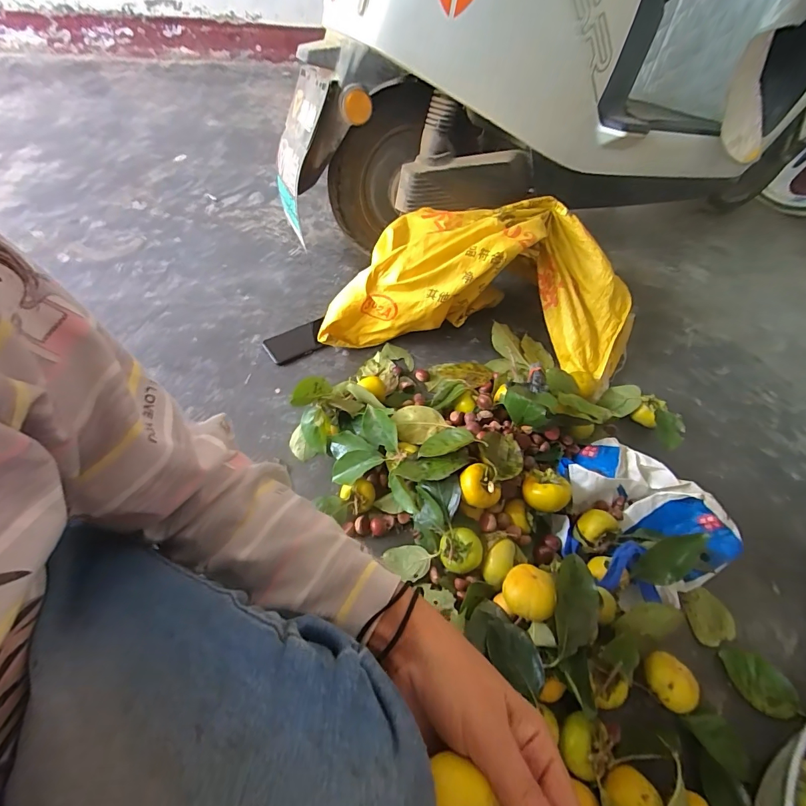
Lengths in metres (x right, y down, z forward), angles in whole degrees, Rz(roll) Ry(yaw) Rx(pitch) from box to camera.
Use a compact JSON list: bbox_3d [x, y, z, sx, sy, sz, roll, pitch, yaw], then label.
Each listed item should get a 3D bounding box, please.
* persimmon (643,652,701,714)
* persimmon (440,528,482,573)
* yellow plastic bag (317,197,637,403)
[{"bbox_3d":[0.352,0.374,0.540,0.055,0.062,0.063,24,54,12],"label":"persimmon"},{"bbox_3d":[0.086,0.215,0.592,0.058,0.045,0.053,3,53,-4],"label":"persimmon"},{"bbox_3d":[0.194,-0.240,0.873,0.658,0.254,0.328,11,53,3],"label":"yellow plastic bag"}]

